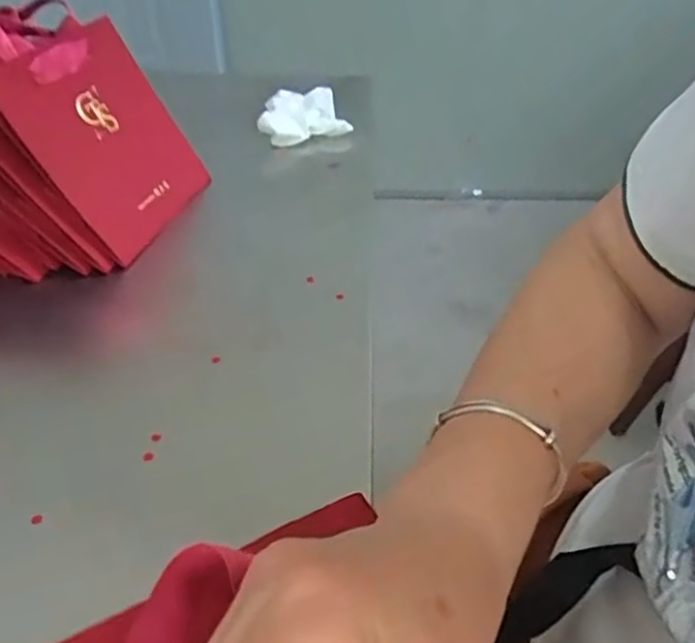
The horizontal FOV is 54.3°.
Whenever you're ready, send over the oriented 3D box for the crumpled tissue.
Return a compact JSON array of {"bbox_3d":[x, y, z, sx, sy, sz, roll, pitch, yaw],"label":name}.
[{"bbox_3d":[-0.043,-0.197,0.638,0.081,0.022,0.091,-5,37,-6],"label":"crumpled tissue"}]

